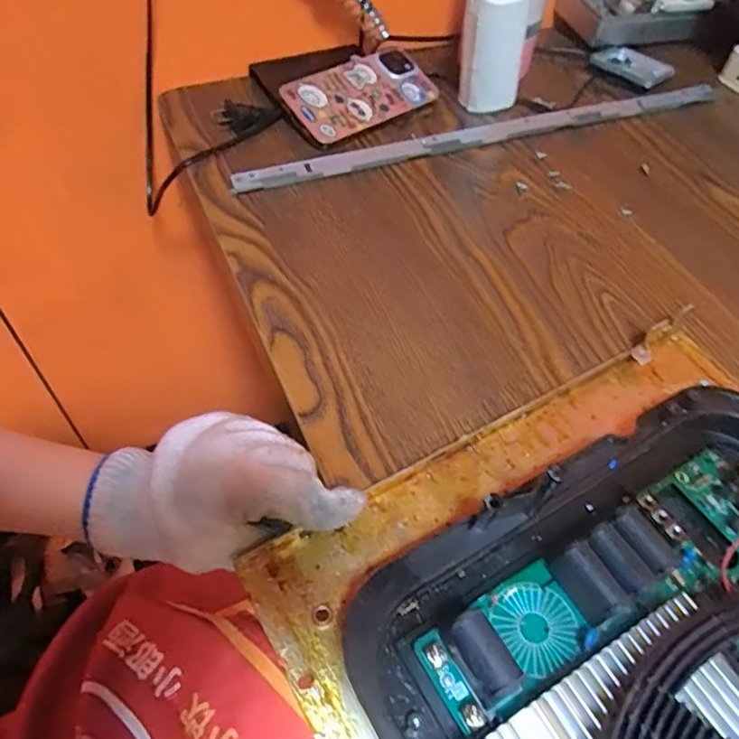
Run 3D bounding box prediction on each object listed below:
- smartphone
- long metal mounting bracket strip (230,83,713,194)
[{"bbox_3d":[-0.007,-0.249,0.538,0.139,0.008,0.069,-33,85,-24],"label":"smartphone"},{"bbox_3d":[0.112,-0.213,0.536,0.465,0.012,0.024,-16,57,-15],"label":"long metal mounting bracket strip"}]

